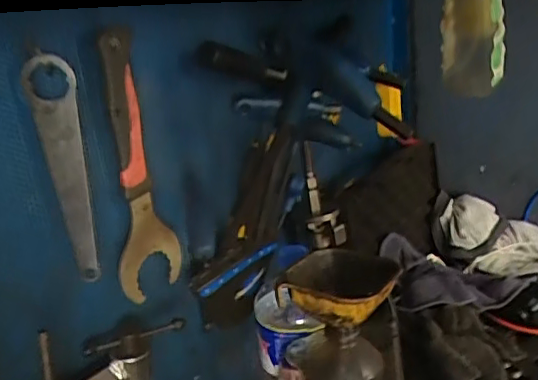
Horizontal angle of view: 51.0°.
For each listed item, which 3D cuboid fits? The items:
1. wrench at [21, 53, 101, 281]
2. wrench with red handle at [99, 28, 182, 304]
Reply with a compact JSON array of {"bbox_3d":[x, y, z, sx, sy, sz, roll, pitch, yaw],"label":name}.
[{"bbox_3d":[-0.166,-0.014,0.457,0.037,0.184,0.012,-3,18,-2],"label":"wrench"},{"bbox_3d":[-0.118,-0.020,0.532,0.019,0.246,0.073,13,19,39],"label":"wrench with red handle"}]

